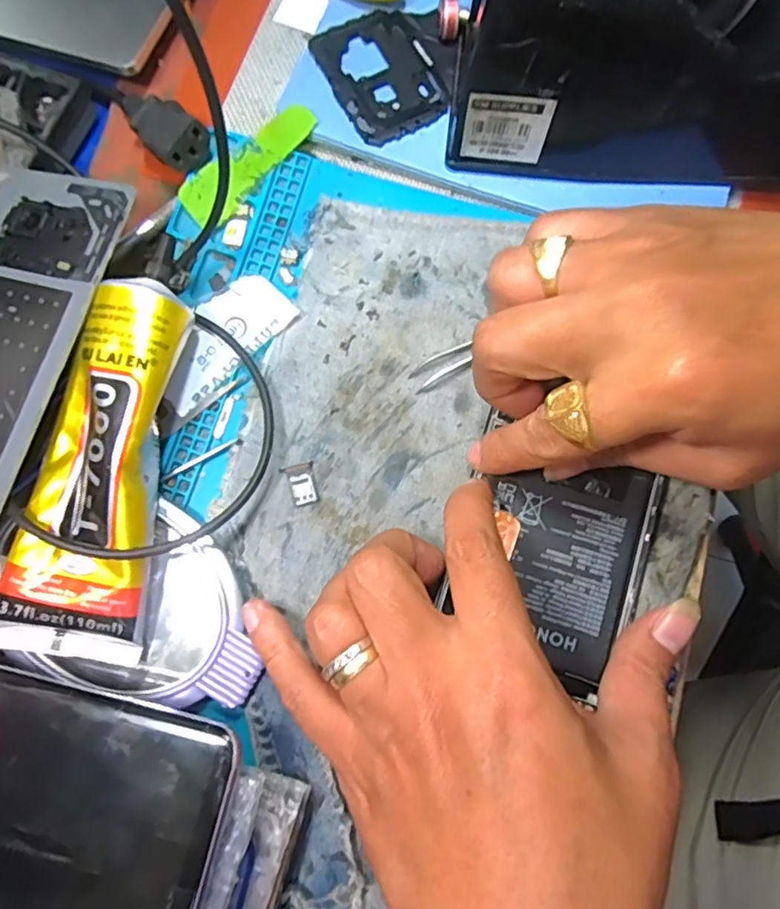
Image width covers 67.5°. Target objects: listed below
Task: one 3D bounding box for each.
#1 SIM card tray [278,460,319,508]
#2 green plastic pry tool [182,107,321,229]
[{"bbox_3d":[-0.037,0.013,0.245,0.013,0.004,0.018,-17,78,-1],"label":"SIM card tray"},{"bbox_3d":[-0.064,-0.133,0.267,0.071,0.008,0.022,-44,80,-6],"label":"green plastic pry tool"}]

